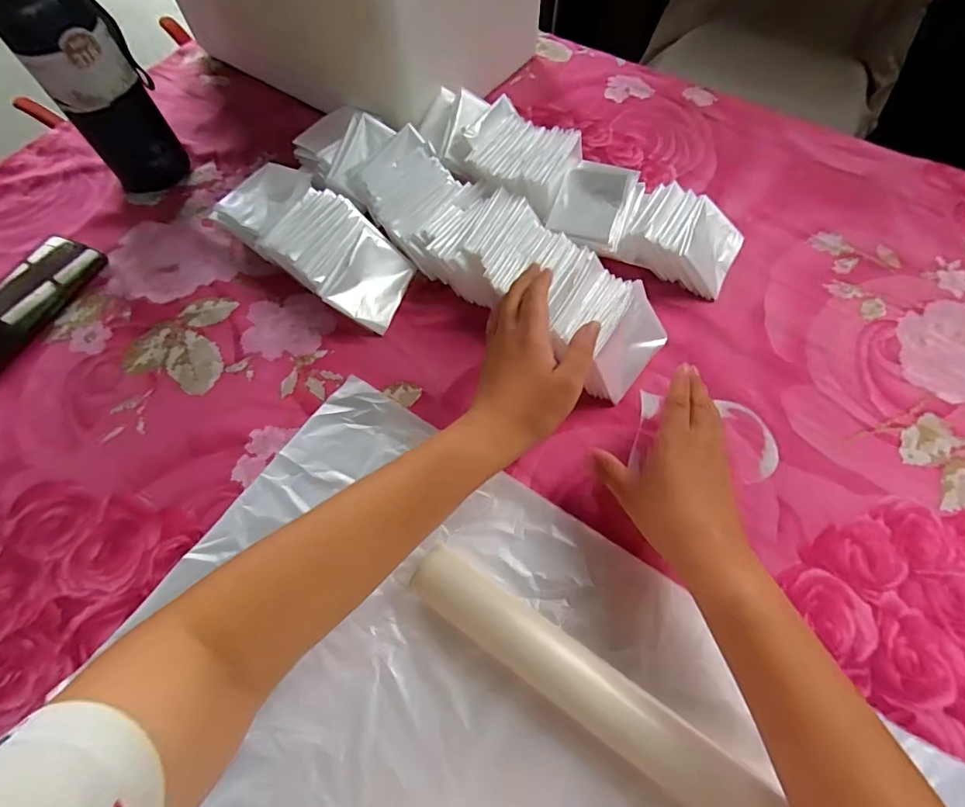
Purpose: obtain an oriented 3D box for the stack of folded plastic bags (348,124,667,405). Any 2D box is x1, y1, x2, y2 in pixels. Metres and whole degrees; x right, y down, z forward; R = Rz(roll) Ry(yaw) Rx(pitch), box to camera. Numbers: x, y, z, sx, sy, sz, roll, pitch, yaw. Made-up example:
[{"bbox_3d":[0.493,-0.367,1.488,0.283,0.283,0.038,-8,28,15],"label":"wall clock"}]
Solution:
[{"bbox_3d":[0.014,-0.143,0.460,0.344,0.052,0.098,39,72,16],"label":"stack of folded plastic bags"}]

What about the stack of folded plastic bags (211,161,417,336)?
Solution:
[{"bbox_3d":[-0.161,-0.159,0.476,0.206,0.040,0.091,35,71,16],"label":"stack of folded plastic bags"}]

